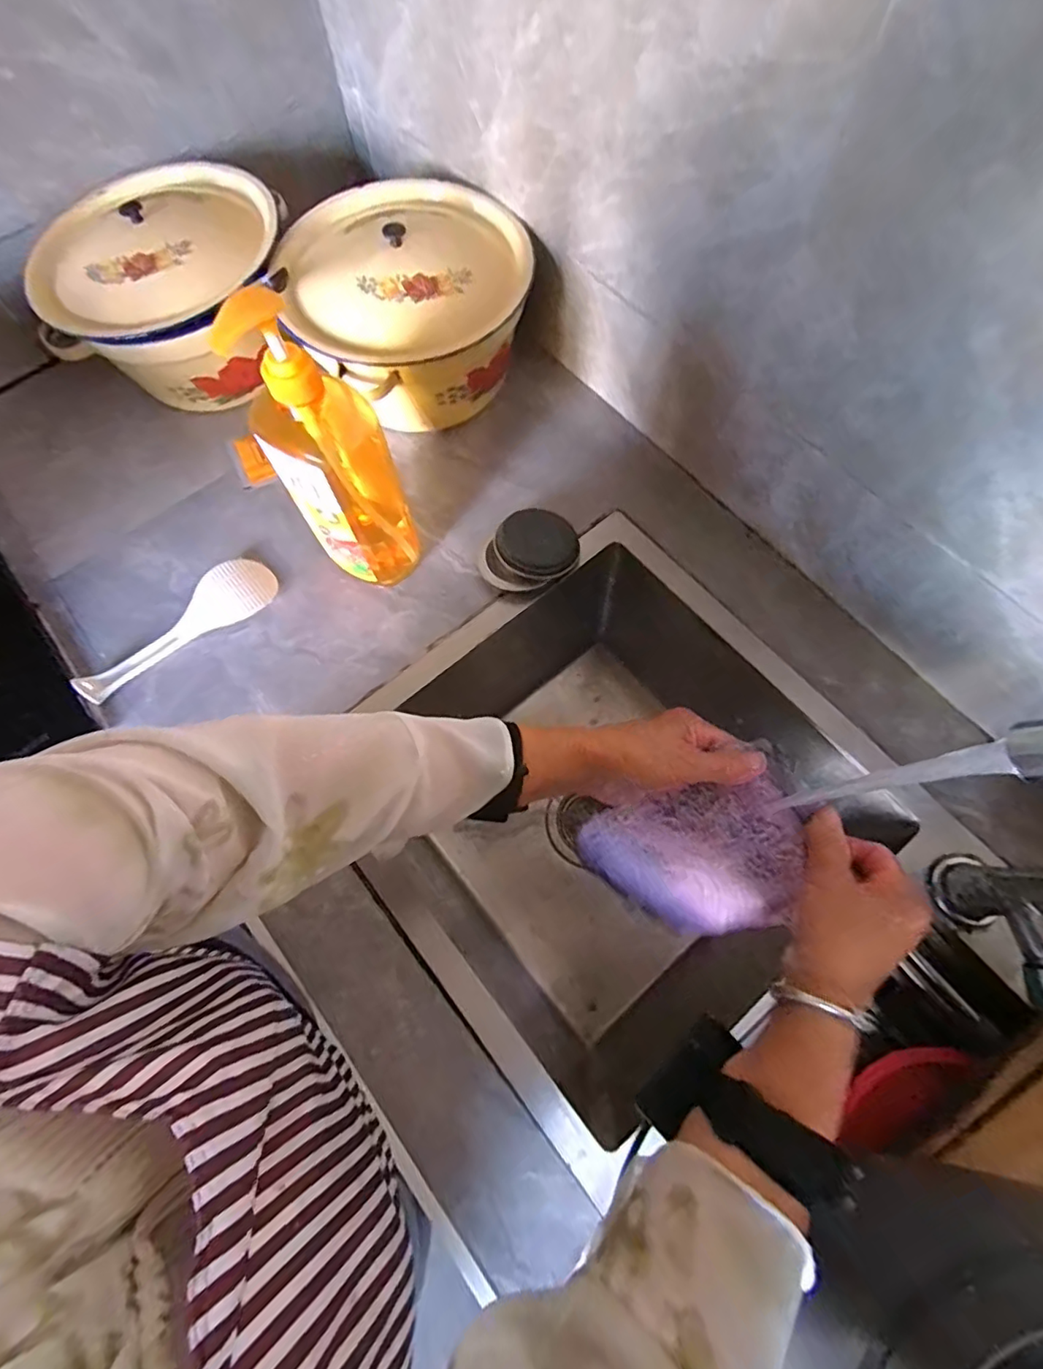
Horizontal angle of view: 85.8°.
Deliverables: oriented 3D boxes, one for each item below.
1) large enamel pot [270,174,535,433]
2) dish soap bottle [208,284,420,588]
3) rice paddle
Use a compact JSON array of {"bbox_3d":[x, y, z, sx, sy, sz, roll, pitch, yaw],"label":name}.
[{"bbox_3d":[-0.114,-0.388,0.581,0.227,0.130,0.217,-1,70,1],"label":"large enamel pot"},{"bbox_3d":[-0.145,-0.172,0.447,0.083,0.258,0.055,-37,73,-11],"label":"dish soap bottle"},{"bbox_3d":[-0.334,-0.056,0.545,0.199,0.018,0.057,-34,73,-10],"label":"rice paddle"}]

